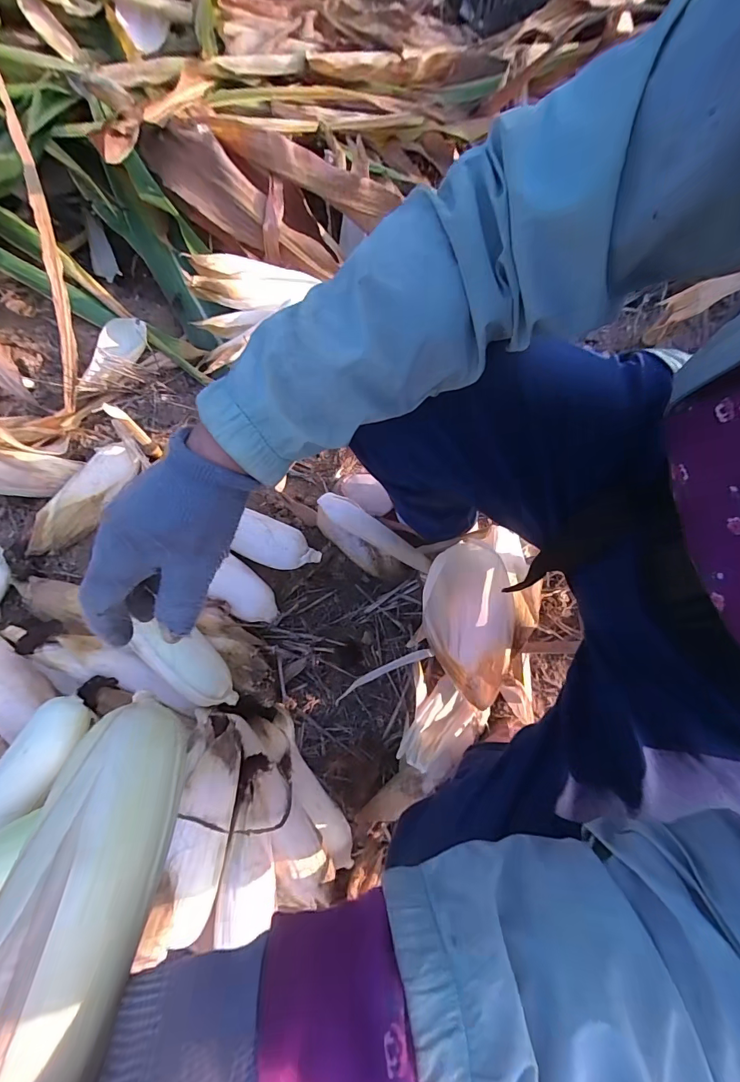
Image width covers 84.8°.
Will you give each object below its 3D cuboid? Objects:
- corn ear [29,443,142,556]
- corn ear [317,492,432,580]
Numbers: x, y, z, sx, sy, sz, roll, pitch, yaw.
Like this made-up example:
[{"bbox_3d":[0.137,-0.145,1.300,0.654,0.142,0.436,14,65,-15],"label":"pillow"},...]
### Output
[{"bbox_3d":[-0.448,-0.069,0.654,0.080,0.066,0.221,22,73,6],"label":"corn ear"},{"bbox_3d":[-0.004,0.000,0.619,0.182,0.056,0.062,36,74,-8],"label":"corn ear"}]

